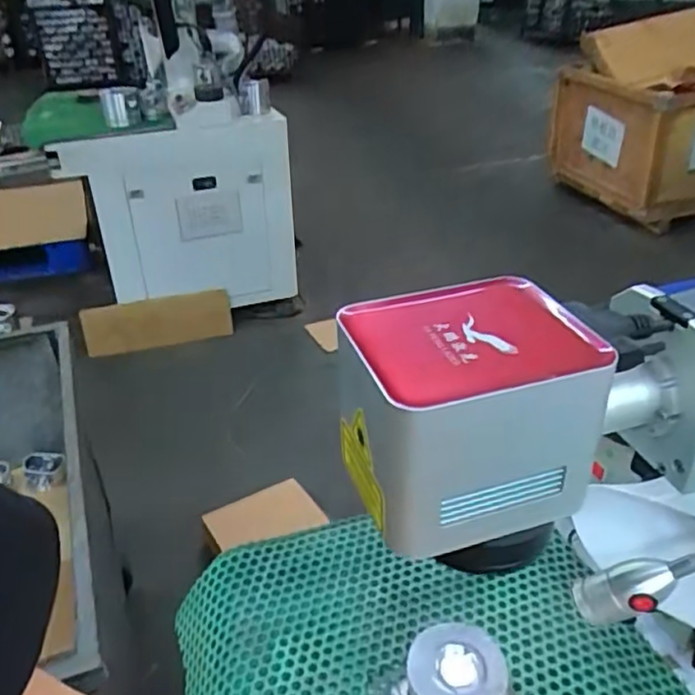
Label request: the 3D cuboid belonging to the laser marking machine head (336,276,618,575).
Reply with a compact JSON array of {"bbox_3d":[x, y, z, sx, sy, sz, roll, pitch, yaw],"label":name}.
[{"bbox_3d":[0.062,0.040,0.354,0.118,0.120,0.092,-9,34,-13],"label":"laser marking machine head"}]

